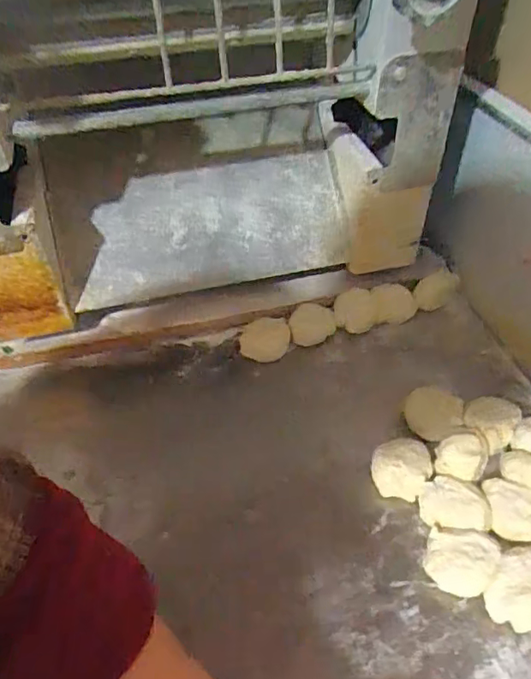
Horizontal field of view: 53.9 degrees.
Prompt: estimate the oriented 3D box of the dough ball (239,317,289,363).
[{"bbox_3d":[0.000,0.002,0.598,0.055,0.031,0.047,-1,45,3],"label":"dough ball"}]

